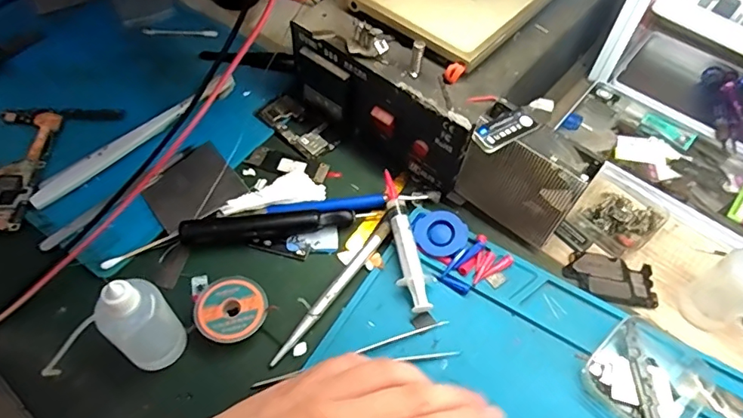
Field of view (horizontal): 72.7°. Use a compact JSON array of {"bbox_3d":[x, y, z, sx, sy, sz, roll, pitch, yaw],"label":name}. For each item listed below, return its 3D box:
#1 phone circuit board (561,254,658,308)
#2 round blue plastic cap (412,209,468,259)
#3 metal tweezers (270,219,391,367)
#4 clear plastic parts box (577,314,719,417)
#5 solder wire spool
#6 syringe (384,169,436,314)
[{"bbox_3d":[0.174,0.051,0.368,0.064,0.006,0.038,9,56,4],"label":"phone circuit board"},{"bbox_3d":[0.050,0.017,0.369,0.034,0.010,0.040,-38,65,-24],"label":"round blue plastic cap"},{"bbox_3d":[-0.026,0.055,0.348,0.008,0.008,0.125,33,61,19],"label":"metal tweezers"},{"bbox_3d":[0.174,0.106,0.316,0.075,0.018,0.063,-36,64,-23],"label":"clear plastic parts box"},{"bbox_3d":[-0.093,0.067,0.335,0.044,0.011,0.045,1,56,-1],"label":"solder wire spool"},{"bbox_3d":[0.026,0.022,0.364,0.024,0.020,0.108,-7,57,-7],"label":"syringe"}]

